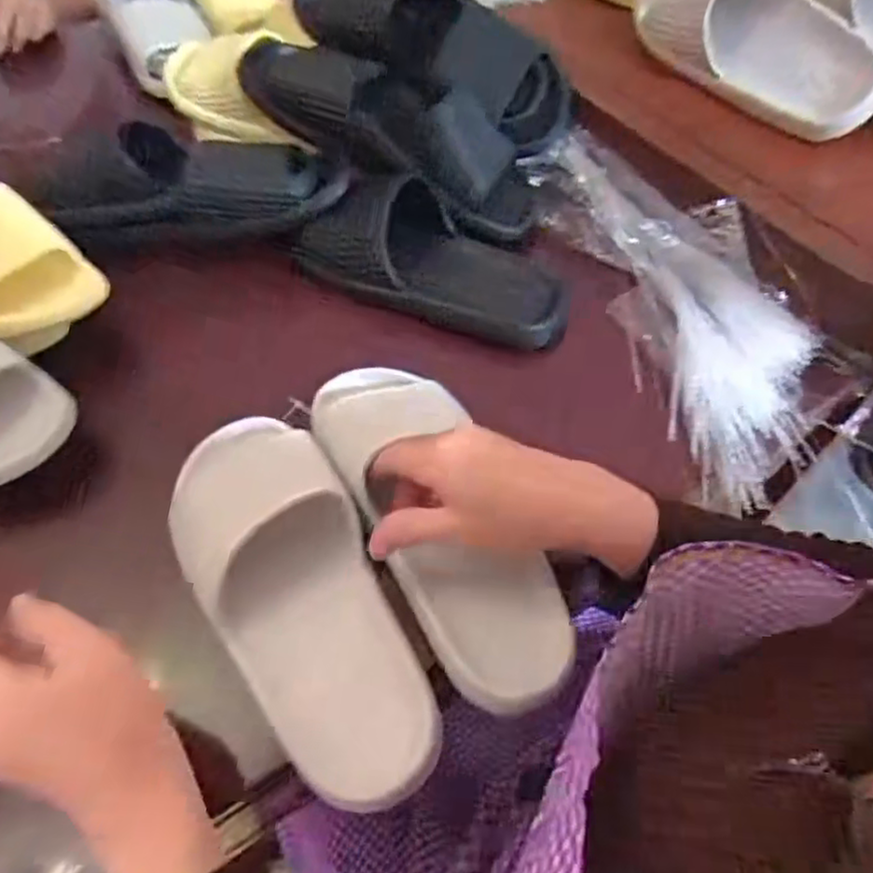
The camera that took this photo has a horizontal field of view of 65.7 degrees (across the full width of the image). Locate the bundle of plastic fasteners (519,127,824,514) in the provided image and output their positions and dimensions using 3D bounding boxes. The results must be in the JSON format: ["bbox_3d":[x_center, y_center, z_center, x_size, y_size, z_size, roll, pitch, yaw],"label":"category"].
[{"bbox_3d":[0.209,-0.140,0.578,0.140,0.078,0.386,-15,55,-13],"label":"bundle of plastic fasteners"}]

